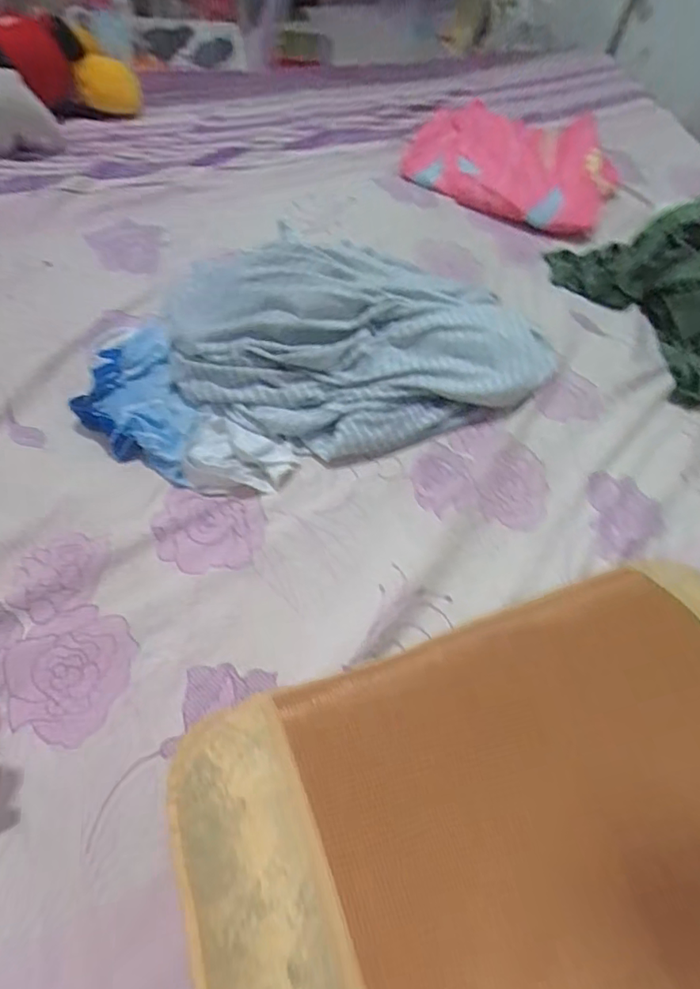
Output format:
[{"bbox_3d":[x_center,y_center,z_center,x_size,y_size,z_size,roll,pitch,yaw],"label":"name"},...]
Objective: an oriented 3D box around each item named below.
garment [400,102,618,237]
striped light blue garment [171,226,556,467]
[{"bbox_3d":[0.350,-0.730,1.162,0.440,0.104,0.376,23,59,8],"label":"garment"},{"bbox_3d":[0.029,-0.241,0.788,0.553,0.141,0.347,-15,59,-15],"label":"striped light blue garment"}]

